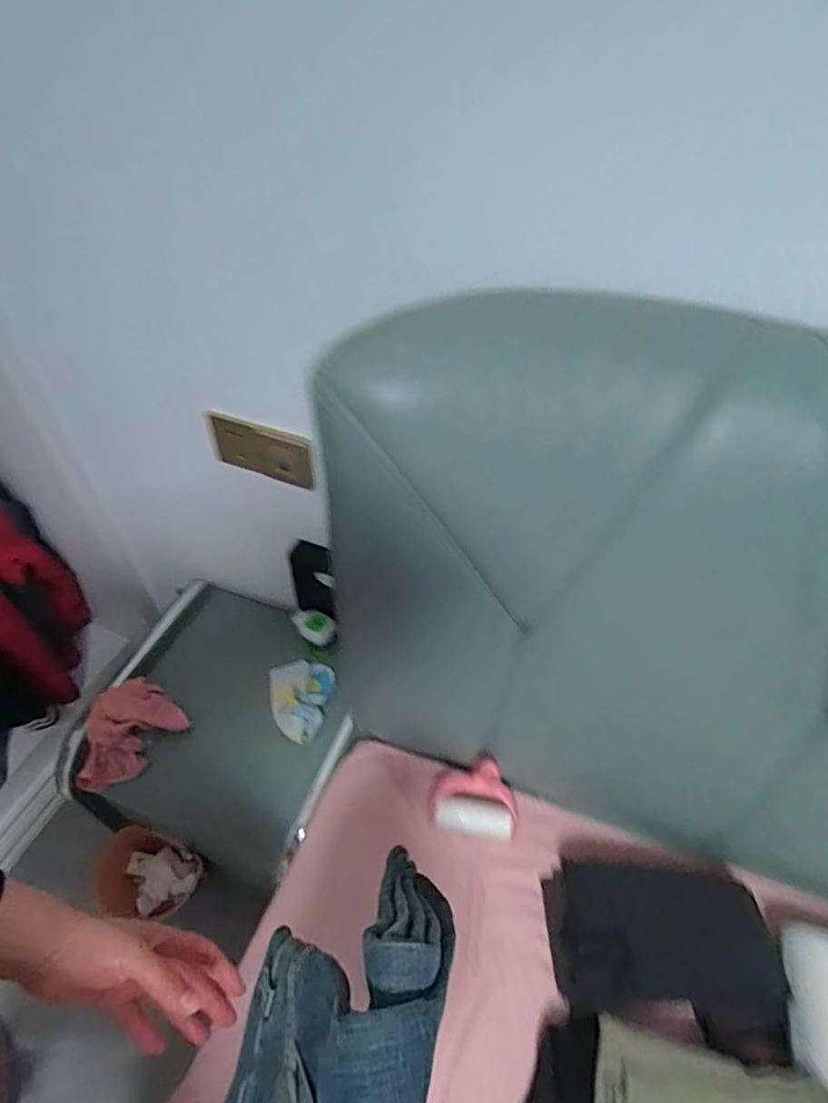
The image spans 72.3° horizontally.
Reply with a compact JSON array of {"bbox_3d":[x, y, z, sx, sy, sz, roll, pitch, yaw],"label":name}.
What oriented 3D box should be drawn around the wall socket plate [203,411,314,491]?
[{"bbox_3d":[-0.225,-0.146,0.821,0.167,0.112,0.014,18,59,11],"label":"wall socket plate"}]

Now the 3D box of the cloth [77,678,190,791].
[{"bbox_3d":[-0.472,0.297,0.917,0.133,0.076,0.164,32,53,24],"label":"cloth"}]

